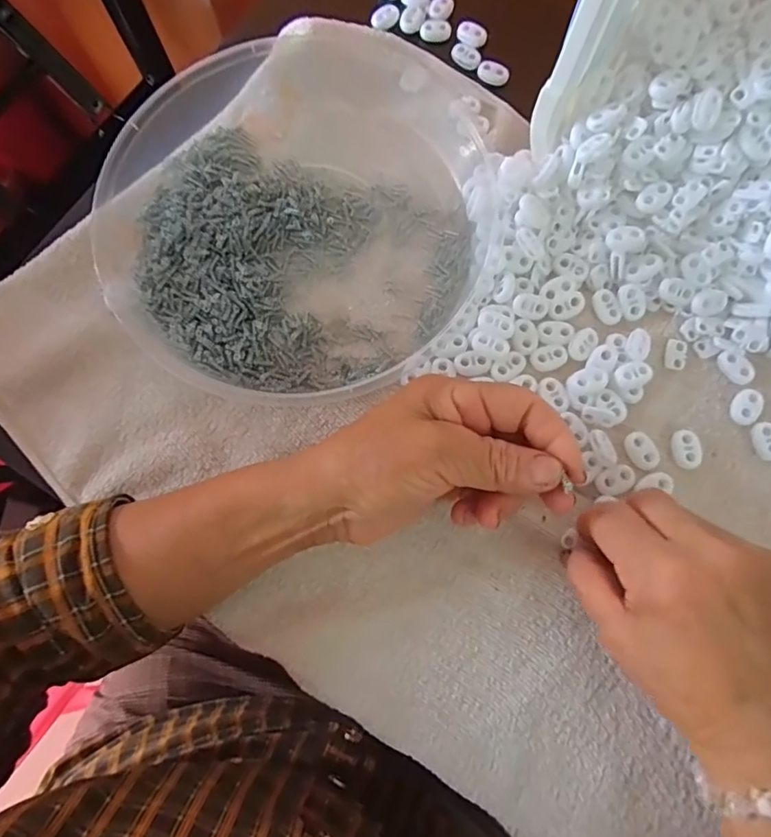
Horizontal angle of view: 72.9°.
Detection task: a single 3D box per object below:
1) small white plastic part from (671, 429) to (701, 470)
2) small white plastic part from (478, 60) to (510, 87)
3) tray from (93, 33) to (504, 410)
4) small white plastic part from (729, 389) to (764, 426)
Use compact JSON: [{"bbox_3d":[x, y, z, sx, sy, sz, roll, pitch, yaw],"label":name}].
[{"bbox_3d":[0.171,0.018,0.298,0.014,0.006,0.022,4,77,3],"label":"small white plastic part"},{"bbox_3d":[0.077,-0.245,0.371,0.022,0.009,0.011,27,79,8],"label":"small white plastic part"},{"bbox_3d":[-0.048,-0.136,0.323,0.227,0.033,0.256,18,78,6],"label":"tray"},{"bbox_3d":[0.209,-0.007,0.303,0.015,0.006,0.023,31,80,8],"label":"small white plastic part"}]

